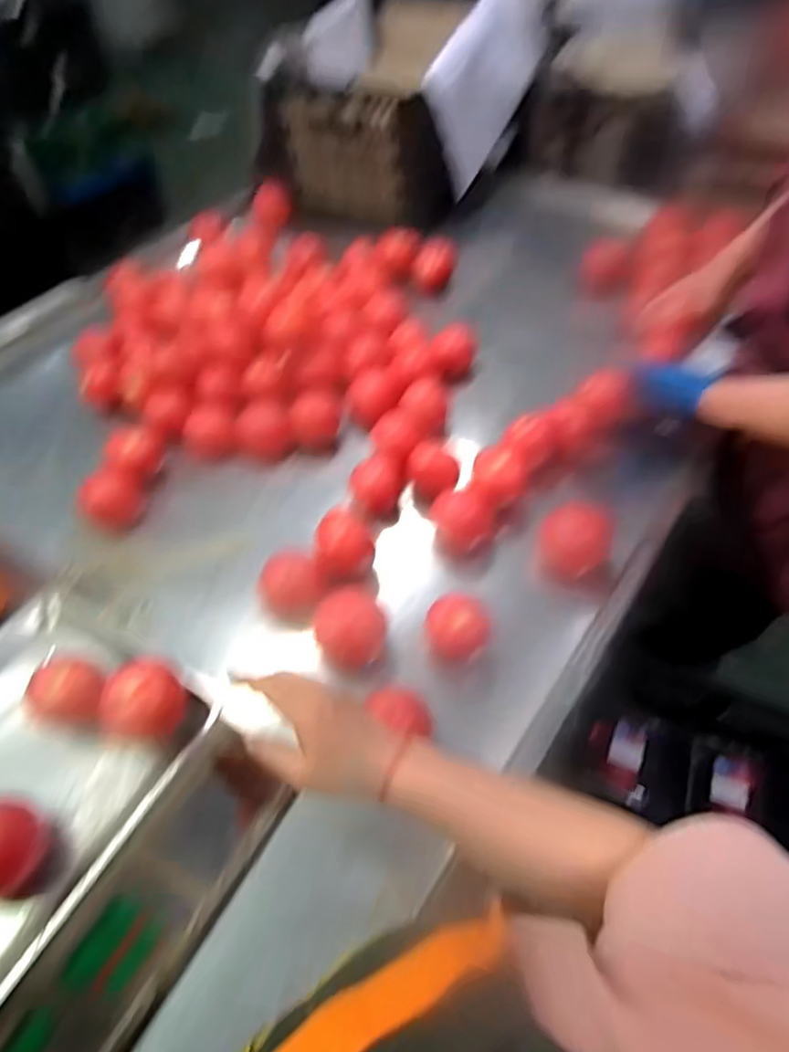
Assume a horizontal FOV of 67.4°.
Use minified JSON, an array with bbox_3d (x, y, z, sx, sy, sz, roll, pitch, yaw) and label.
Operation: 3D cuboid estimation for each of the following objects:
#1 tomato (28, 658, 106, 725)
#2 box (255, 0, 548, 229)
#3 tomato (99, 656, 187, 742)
[{"bbox_3d":[-0.292,0.147,0.526,0.055,0.057,0.050,-2,53,3],"label":"tomato"},{"bbox_3d":[0.040,-0.913,1.247,0.471,0.271,0.554,22,57,20],"label":"box"},{"bbox_3d":[-0.221,0.156,0.523,0.064,0.059,0.065,-2,53,3],"label":"tomato"}]

